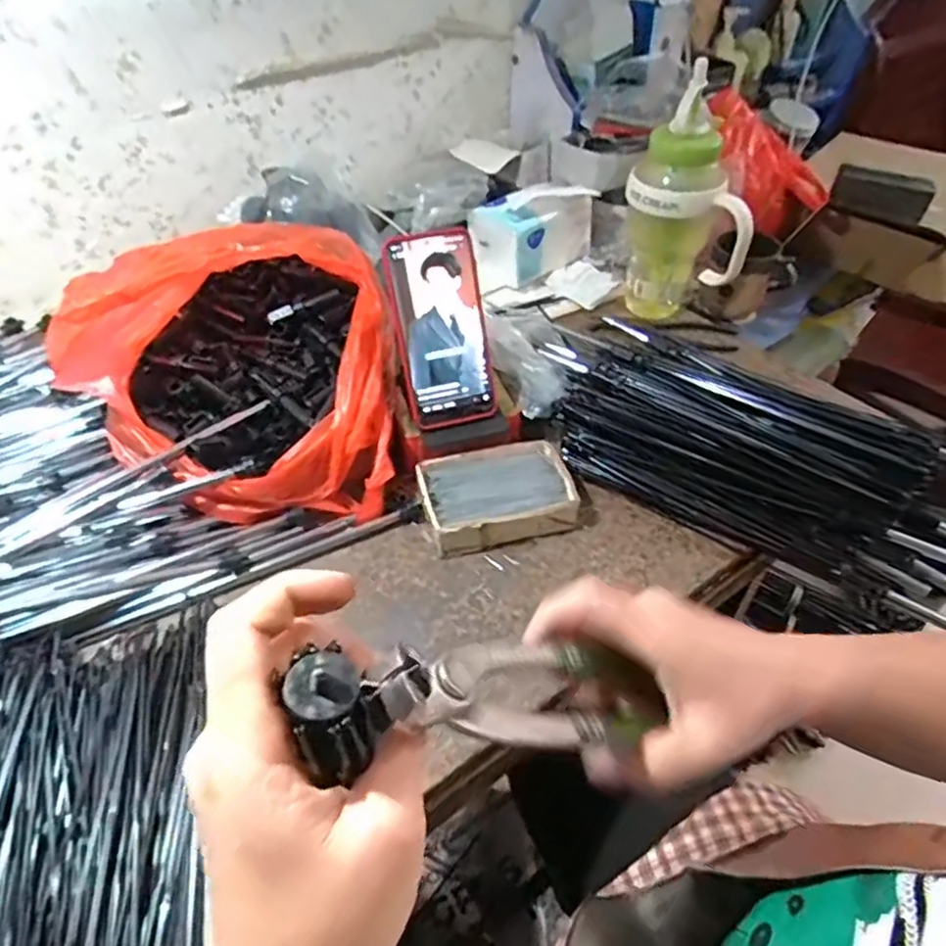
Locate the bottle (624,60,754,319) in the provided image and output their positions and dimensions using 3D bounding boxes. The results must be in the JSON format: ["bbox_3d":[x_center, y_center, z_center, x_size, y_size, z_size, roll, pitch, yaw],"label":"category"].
[{"bbox_3d":[0.239,-0.285,0.716,0.134,0.242,0.103,10,47,14],"label":"bottle"}]

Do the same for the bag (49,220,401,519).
[{"bbox_3d":[-0.191,-0.110,0.573,0.237,0.182,0.244,1,46,5],"label":"bag"}]

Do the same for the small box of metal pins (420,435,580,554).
[{"bbox_3d":[0.022,0.020,0.575,0.130,0.041,0.093,-15,47,-11],"label":"small box of metal pins"}]

